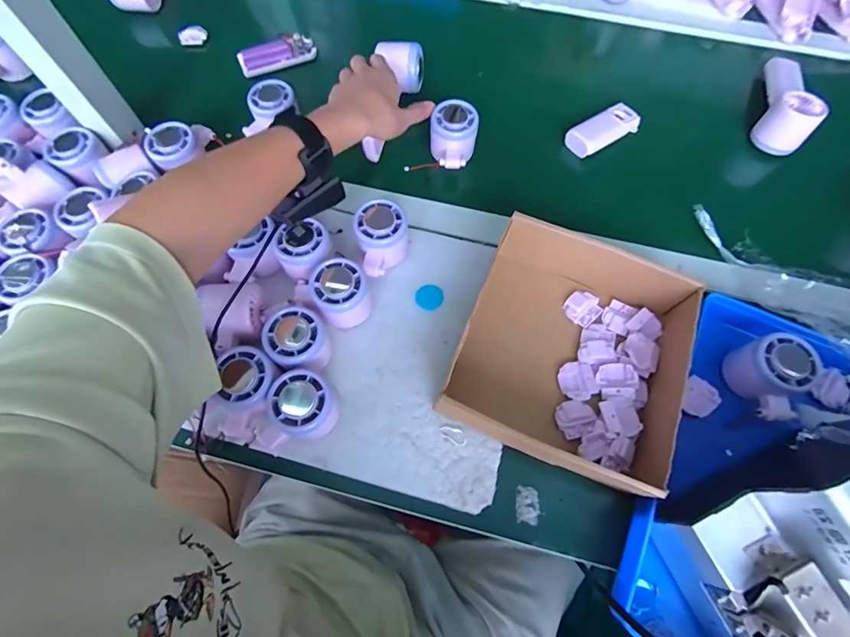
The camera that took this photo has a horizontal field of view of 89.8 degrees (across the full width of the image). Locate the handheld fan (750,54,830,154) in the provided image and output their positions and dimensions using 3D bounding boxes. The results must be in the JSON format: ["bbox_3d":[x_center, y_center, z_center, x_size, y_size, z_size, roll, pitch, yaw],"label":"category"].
[{"bbox_3d":[0.476,-0.295,0.555,0.051,0.062,0.164,21,70,8],"label":"handheld fan"}]

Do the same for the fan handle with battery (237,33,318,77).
[{"bbox_3d":[-0.209,-0.373,0.600,0.105,0.017,0.043,-21,70,-8],"label":"fan handle with battery"}]

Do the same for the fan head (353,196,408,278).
[{"bbox_3d":[-0.045,-0.081,0.446,0.055,0.046,0.074,-4,68,-2],"label":"fan head"}]

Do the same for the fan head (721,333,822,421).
[{"bbox_3d":[0.323,0.055,0.395,0.054,0.045,0.071,-9,69,-3],"label":"fan head"}]

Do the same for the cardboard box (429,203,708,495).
[{"bbox_3d":[0.140,0.023,0.413,0.192,0.057,0.209,22,70,9],"label":"cardboard box"}]

